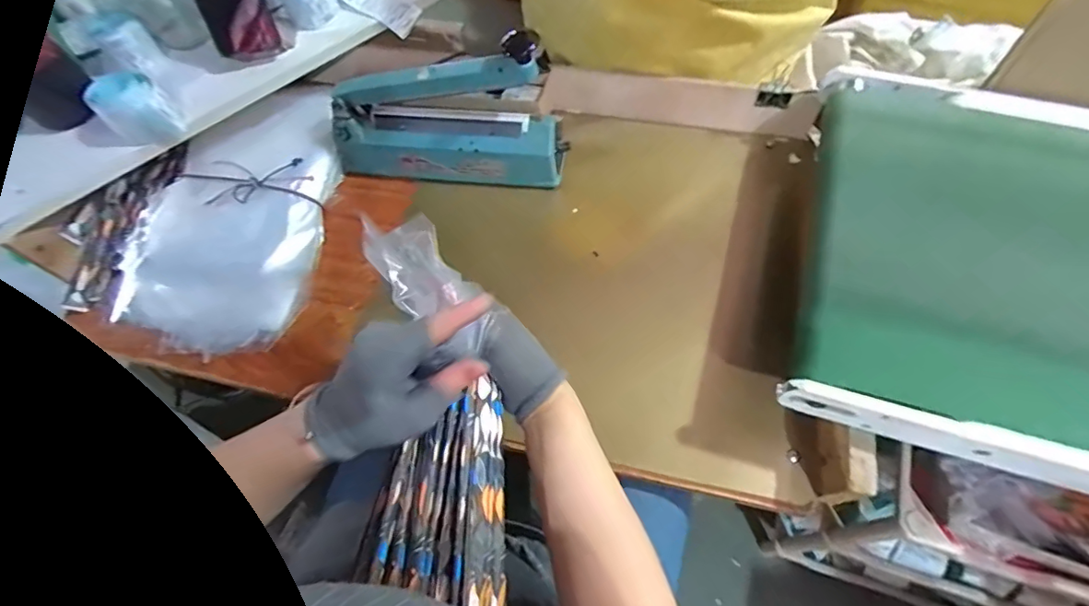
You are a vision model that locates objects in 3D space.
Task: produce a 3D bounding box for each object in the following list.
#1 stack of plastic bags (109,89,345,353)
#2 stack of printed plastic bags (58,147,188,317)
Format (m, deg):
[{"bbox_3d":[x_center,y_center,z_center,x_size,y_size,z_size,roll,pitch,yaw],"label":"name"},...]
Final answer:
[{"bbox_3d":[-0.404,-0.099,0.675,0.230,0.080,0.323,2,62,4],"label":"stack of plastic bags"},{"bbox_3d":[-0.542,-0.104,0.668,0.071,0.035,0.238,17,77,12],"label":"stack of printed plastic bags"}]

